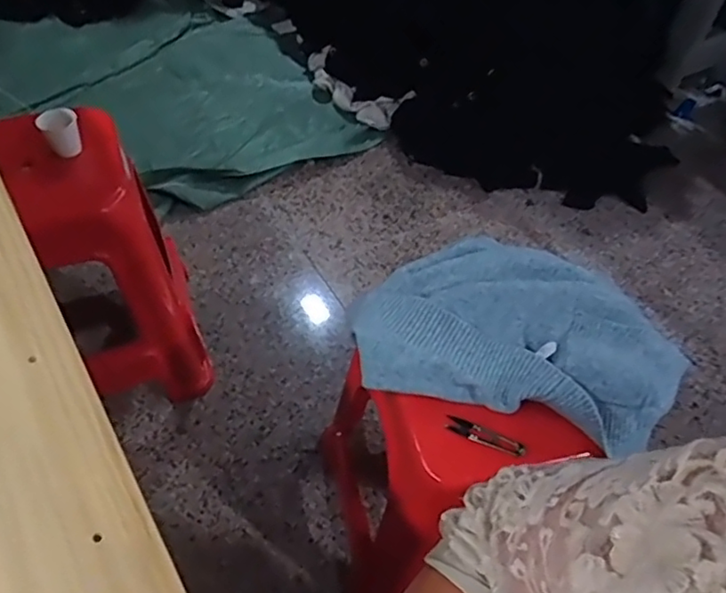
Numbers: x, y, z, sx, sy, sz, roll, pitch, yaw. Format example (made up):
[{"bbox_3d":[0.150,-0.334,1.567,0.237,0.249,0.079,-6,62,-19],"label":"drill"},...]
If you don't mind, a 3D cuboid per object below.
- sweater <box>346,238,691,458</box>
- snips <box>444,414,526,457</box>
[{"bbox_3d":[0.204,0.051,0.813,0.429,0.102,0.246,19,51,11],"label":"sweater"},{"bbox_3d":[0.150,0.173,0.765,0.099,0.010,0.020,23,52,14],"label":"snips"}]

